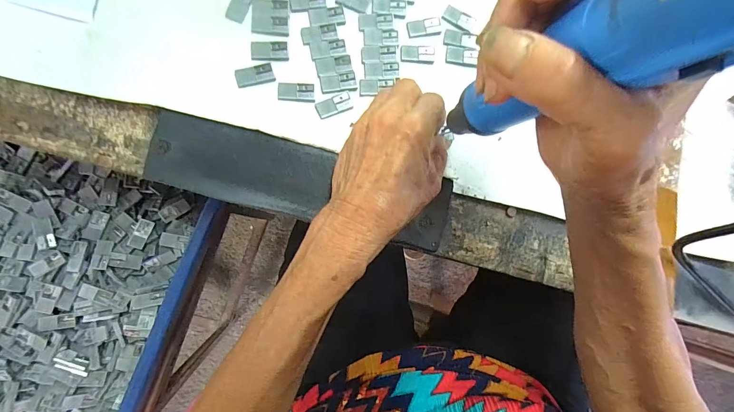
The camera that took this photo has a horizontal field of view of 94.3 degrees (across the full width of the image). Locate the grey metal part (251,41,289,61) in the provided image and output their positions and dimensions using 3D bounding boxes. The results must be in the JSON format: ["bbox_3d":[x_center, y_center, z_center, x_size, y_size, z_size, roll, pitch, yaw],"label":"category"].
[{"bbox_3d":[-0.073,-0.116,0.253,0.027,0.004,0.014,-4,87,-9],"label":"grey metal part"}]

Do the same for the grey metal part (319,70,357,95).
[{"bbox_3d":[-0.022,-0.094,0.260,0.027,0.004,0.015,-12,88,-10],"label":"grey metal part"}]

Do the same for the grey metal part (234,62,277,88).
[{"bbox_3d":[-0.082,-0.096,0.250,0.027,0.004,0.014,-20,89,-10],"label":"grey metal part"}]

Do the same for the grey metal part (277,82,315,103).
[{"bbox_3d":[-0.052,-0.085,0.254,0.027,0.004,0.015,-2,86,-9],"label":"grey metal part"}]

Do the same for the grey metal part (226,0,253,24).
[{"bbox_3d":[-0.094,-0.152,0.253,0.014,0.004,0.029,21,83,-7],"label":"grey metal part"}]

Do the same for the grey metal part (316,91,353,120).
[{"bbox_3d":[-0.024,-0.077,0.257,0.028,0.004,0.013,-25,90,-10],"label":"grey metal part"}]

